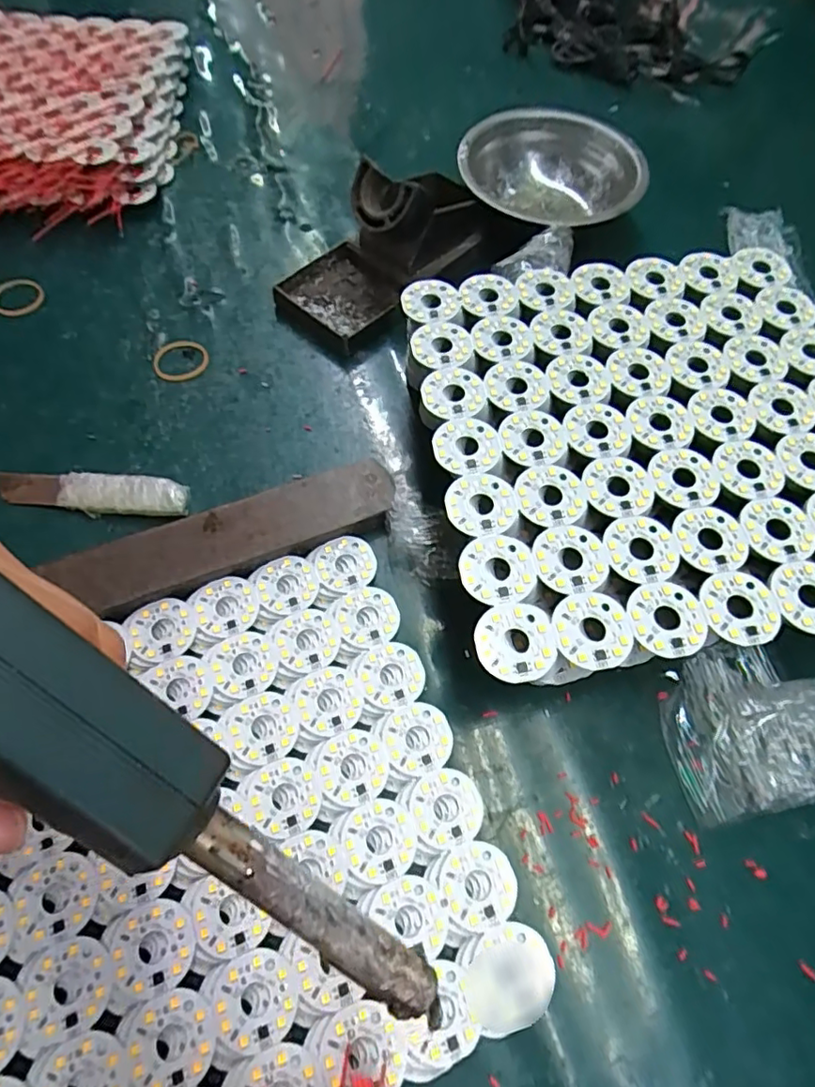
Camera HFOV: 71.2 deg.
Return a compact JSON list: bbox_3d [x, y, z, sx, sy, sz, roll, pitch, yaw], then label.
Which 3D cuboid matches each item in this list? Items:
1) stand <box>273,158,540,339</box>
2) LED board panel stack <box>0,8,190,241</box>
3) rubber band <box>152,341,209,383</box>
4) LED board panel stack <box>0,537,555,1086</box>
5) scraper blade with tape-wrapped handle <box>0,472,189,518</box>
[{"bbox_3d":[-0.007,-0.203,0.375,0.161,0.069,0.072,-36,70,-19],"label":"stand"},{"bbox_3d":[-0.304,-0.330,0.437,0.238,0.048,0.247,-4,63,-5],"label":"LED board panel stack"},{"bbox_3d":[-0.140,-0.113,0.350,0.033,0.004,0.030,-22,66,-13],"label":"rubber band"},{"bbox_3d":[-0.083,0.122,0.237,0.215,0.011,0.211,-20,65,-13],"label":"LED board panel stack"},{"bbox_3d":[-0.168,-0.026,0.304,0.100,0.011,0.022,2,63,-2],"label":"scraper blade with tape-wrapped handle"}]

